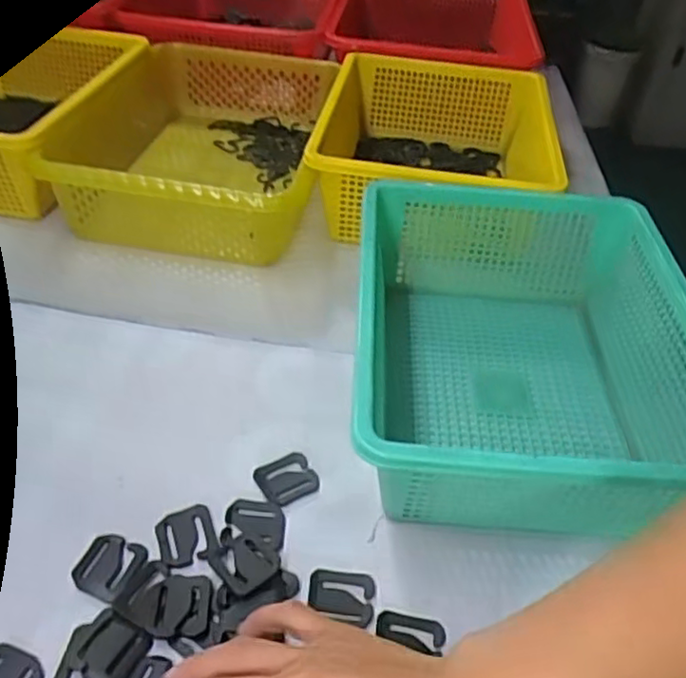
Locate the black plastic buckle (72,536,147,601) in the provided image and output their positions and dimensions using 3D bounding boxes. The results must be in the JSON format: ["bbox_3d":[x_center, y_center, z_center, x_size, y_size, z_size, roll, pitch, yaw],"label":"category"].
[{"bbox_3d":[-0.140,0.136,0.400,0.039,0.010,0.037,19,43,15],"label":"black plastic buckle"}]

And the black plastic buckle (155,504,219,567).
[{"bbox_3d":[-0.099,0.124,0.417,0.035,0.007,0.039,-12,44,-18],"label":"black plastic buckle"}]

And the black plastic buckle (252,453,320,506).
[{"bbox_3d":[-0.038,0.095,0.456,0.038,0.004,0.036,-24,49,-29],"label":"black plastic buckle"}]

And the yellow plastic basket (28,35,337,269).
[{"bbox_3d":[-0.153,-0.203,0.719,0.272,0.112,0.347,5,42,0],"label":"yellow plastic basket"}]

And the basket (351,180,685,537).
[{"bbox_3d":[0.127,0.008,0.495,0.237,0.103,0.300,5,42,0],"label":"basket"}]

